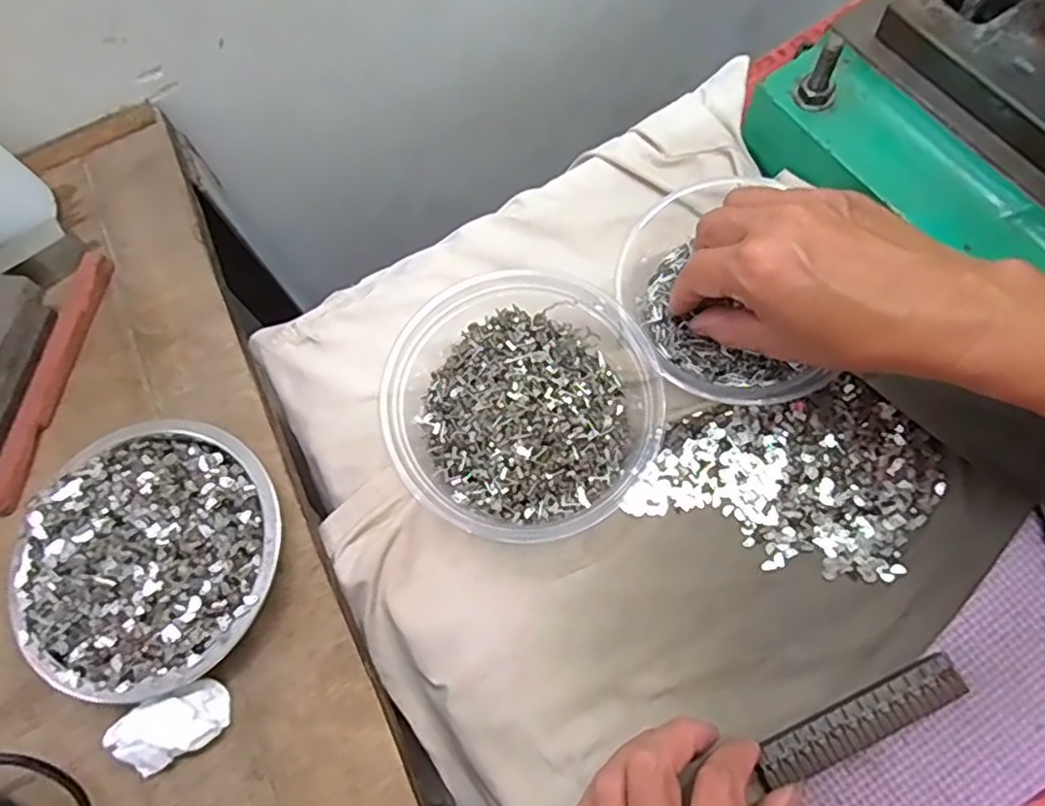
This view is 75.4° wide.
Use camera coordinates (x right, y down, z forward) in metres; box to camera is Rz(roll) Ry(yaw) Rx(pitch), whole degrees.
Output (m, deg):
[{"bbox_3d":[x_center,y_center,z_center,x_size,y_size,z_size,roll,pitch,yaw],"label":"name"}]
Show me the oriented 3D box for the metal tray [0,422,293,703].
[{"bbox_3d":[-0.170,0.070,0.316,0.117,0.032,0.116,12,72,10],"label":"metal tray"}]

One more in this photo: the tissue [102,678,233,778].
[{"bbox_3d":[-0.151,0.141,0.293,0.043,0.020,0.025,-27,70,-5],"label":"tissue"}]

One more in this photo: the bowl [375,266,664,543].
[{"bbox_3d":[0.002,-0.003,0.342,0.135,0.039,0.140,-2,70,5],"label":"bowl"}]

